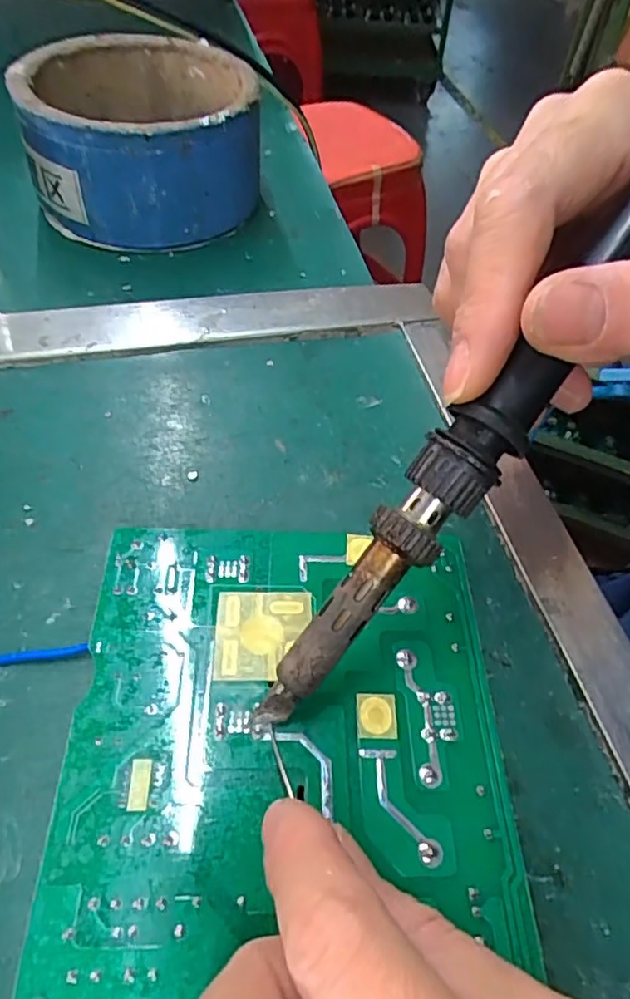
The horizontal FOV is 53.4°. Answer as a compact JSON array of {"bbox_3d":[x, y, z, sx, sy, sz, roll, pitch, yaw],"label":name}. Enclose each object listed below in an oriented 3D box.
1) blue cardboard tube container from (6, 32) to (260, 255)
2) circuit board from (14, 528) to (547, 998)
[{"bbox_3d":[-0.093,-0.191,0.336,0.112,0.064,0.116,-14,54,-15],"label":"blue cardboard tube container"},{"bbox_3d":[-0.006,0.060,0.166,0.112,0.006,0.125,1,52,-5],"label":"circuit board"}]

